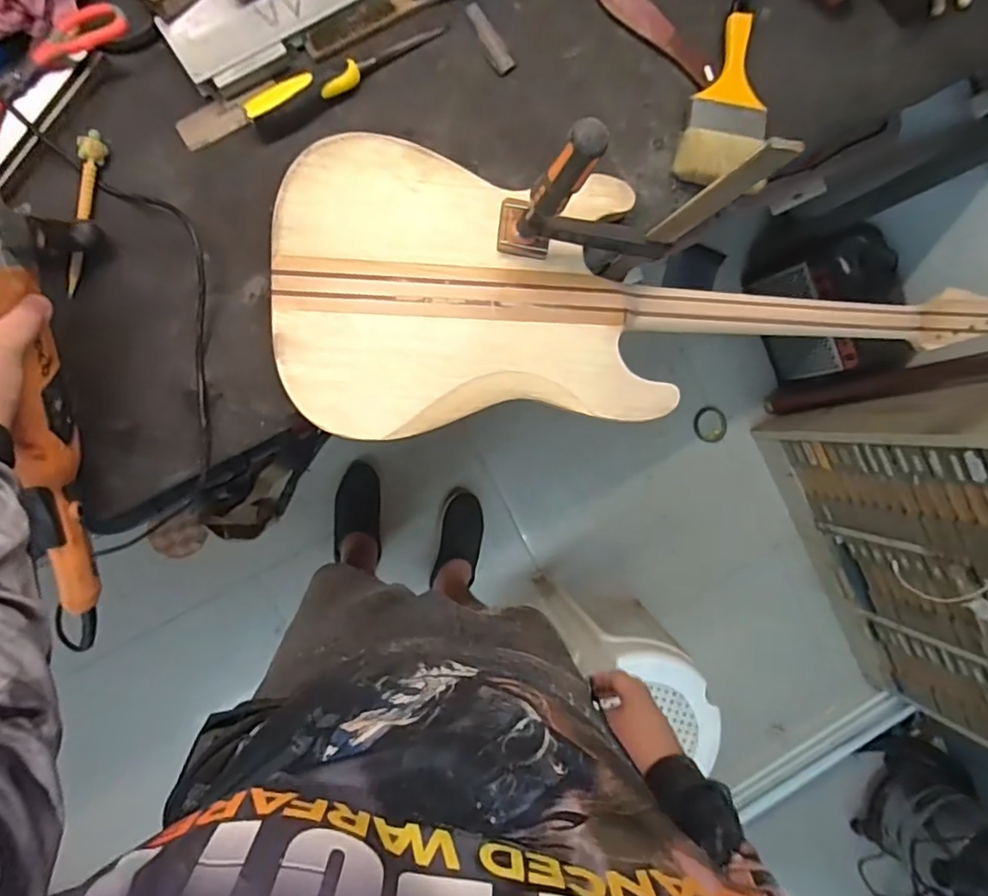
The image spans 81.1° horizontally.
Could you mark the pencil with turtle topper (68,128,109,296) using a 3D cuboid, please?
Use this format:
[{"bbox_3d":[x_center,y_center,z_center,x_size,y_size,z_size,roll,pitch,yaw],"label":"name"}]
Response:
[{"bbox_3d":[-0.420,-0.241,0.591,0.026,0.013,0.167,5,91,-9],"label":"pencil with turtle topper"}]

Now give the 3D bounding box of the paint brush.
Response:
[{"bbox_3d":[0.282,-0.411,0.691,0.100,0.031,0.199,12,90,-10],"label":"paint brush"}]

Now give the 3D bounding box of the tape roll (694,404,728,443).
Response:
[{"bbox_3d":[0.581,-0.064,1.547,0.089,0.014,0.103,-39,97,-6],"label":"tape roll"}]

